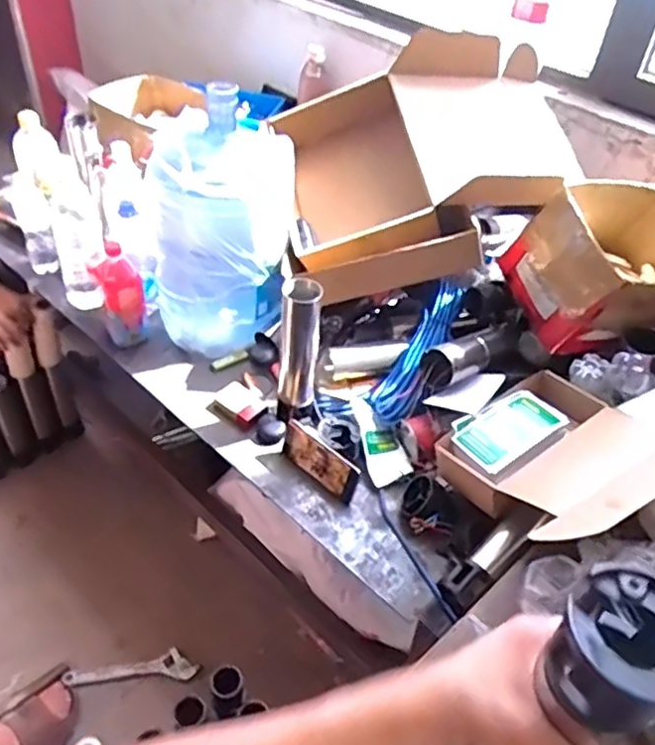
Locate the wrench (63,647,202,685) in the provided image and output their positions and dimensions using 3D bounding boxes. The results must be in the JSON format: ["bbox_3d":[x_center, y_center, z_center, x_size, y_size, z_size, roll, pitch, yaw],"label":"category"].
[{"bbox_3d":[-0.427,0.646,1.480,0.284,0.021,0.065,0,45,-6],"label":"wrench"}]

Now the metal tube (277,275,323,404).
[{"bbox_3d":[-0.049,-0.045,1.157,0.065,0.244,0.063,3,45,-2],"label":"metal tube"}]

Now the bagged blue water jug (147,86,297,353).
[{"bbox_3d":[-0.204,-0.283,1.315,0.278,0.405,0.267,-7,46,-12],"label":"bagged blue water jug"}]

